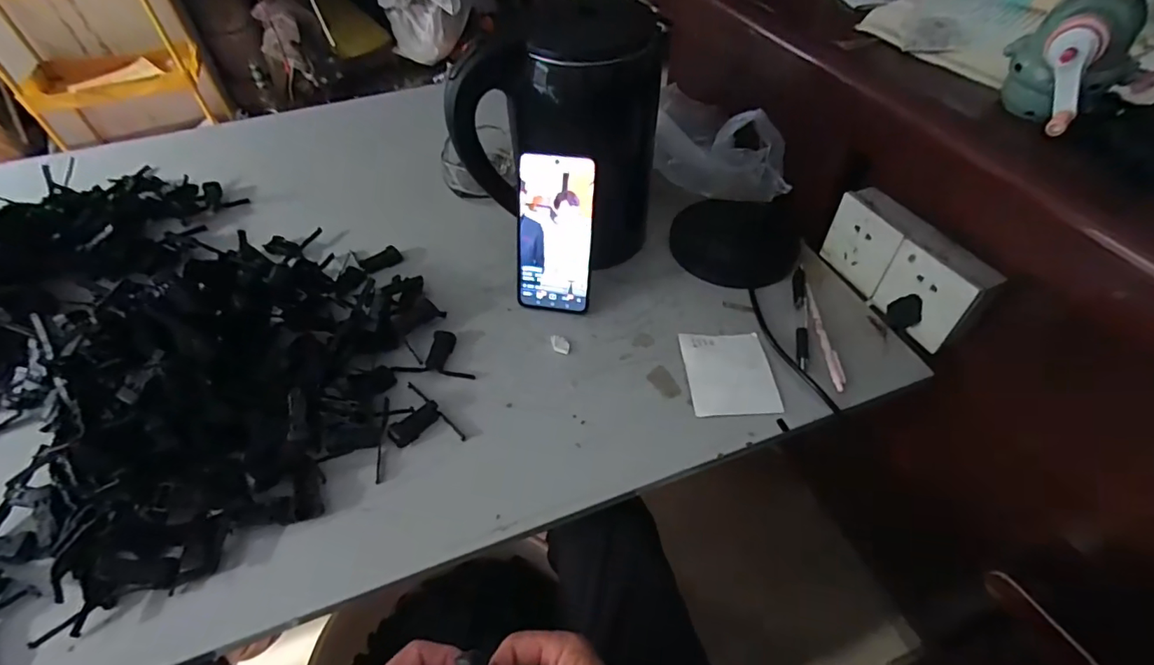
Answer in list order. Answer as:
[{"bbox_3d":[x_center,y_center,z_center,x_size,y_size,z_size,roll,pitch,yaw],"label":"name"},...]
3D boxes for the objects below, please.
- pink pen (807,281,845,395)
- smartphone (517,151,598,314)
[{"bbox_3d":[0.250,0.000,0.540,0.012,0.009,0.135,0,50,2],"label":"pink pen"},{"bbox_3d":[-0.022,-0.094,0.531,0.075,0.160,0.008,9,29,9],"label":"smartphone"}]

